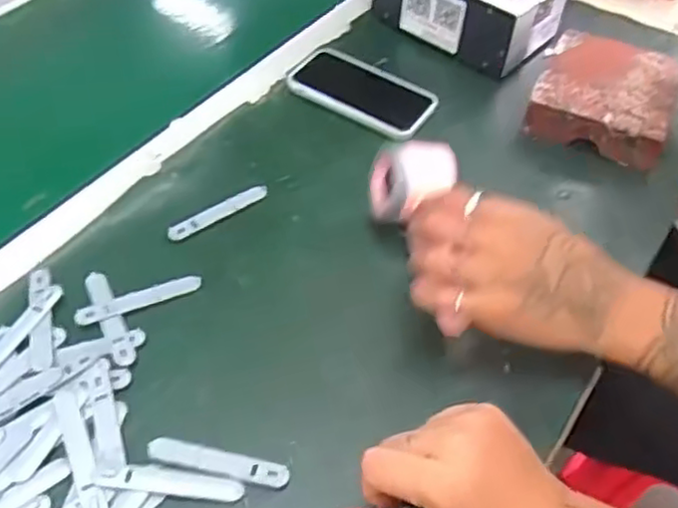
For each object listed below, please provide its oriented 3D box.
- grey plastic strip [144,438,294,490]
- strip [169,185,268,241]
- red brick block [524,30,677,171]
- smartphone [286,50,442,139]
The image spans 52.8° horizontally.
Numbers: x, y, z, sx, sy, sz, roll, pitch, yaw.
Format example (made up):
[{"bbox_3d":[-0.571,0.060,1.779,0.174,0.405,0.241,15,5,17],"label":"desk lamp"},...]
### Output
[{"bbox_3d":[-0.079,0.137,0.447,0.093,0.004,0.016,12,48,3],"label":"grey plastic strip"},{"bbox_3d":[-0.103,-0.036,0.590,0.094,0.006,0.016,-31,57,-25],"label":"strip"},{"bbox_3d":[0.266,-0.157,0.687,0.128,0.053,0.137,19,51,14],"label":"red brick block"},{"bbox_3d":[0.025,-0.165,0.699,0.150,0.015,0.085,31,55,23],"label":"smartphone"}]

